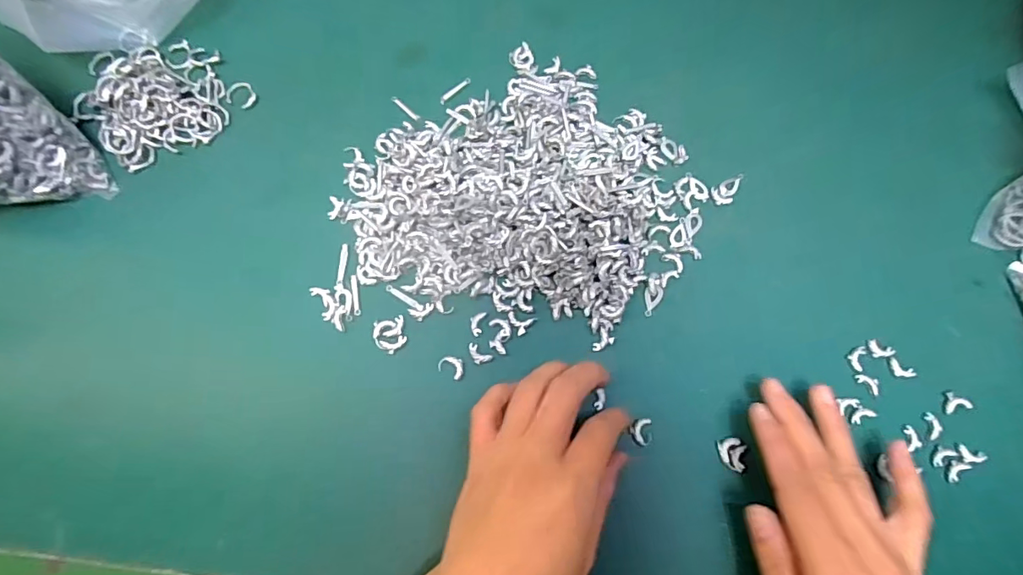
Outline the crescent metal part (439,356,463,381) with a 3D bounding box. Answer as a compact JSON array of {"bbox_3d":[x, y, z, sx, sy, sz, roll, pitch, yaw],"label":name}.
[{"bbox_3d":[-0.032,0.043,0.282,0.014,0.004,0.011,28,76,6],"label":"crescent metal part"}]

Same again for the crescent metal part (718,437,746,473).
[{"bbox_3d":[0.116,0.088,0.274,0.012,0.007,0.016,12,75,2],"label":"crescent metal part"}]

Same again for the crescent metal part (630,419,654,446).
[{"bbox_3d":[0.069,0.078,0.279,0.011,0.007,0.014,-6,75,-3],"label":"crescent metal part"}]

